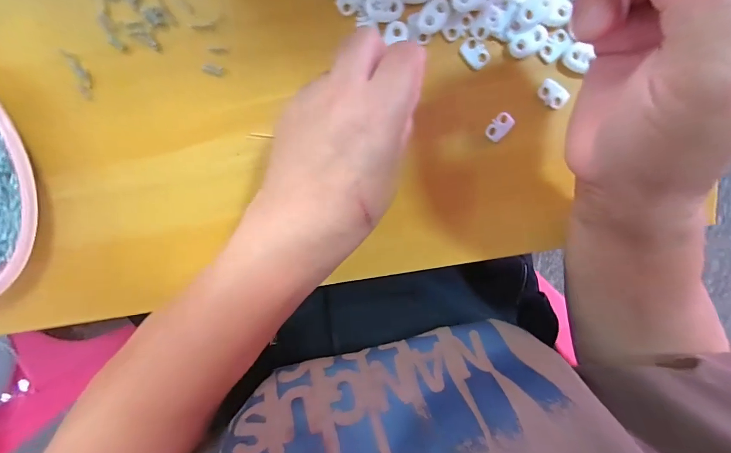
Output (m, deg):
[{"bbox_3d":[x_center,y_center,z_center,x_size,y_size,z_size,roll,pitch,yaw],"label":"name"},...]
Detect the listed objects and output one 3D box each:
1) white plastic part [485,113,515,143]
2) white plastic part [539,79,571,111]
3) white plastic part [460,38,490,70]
[{"bbox_3d":[0.086,-0.064,0.225,0.012,0.004,0.019,40,102,-8],"label":"white plastic part"},{"bbox_3d":[0.117,-0.083,0.220,0.018,0.004,0.014,42,102,-9],"label":"white plastic part"},{"bbox_3d":[0.067,-0.106,0.216,0.014,0.004,0.019,-43,100,11],"label":"white plastic part"}]

